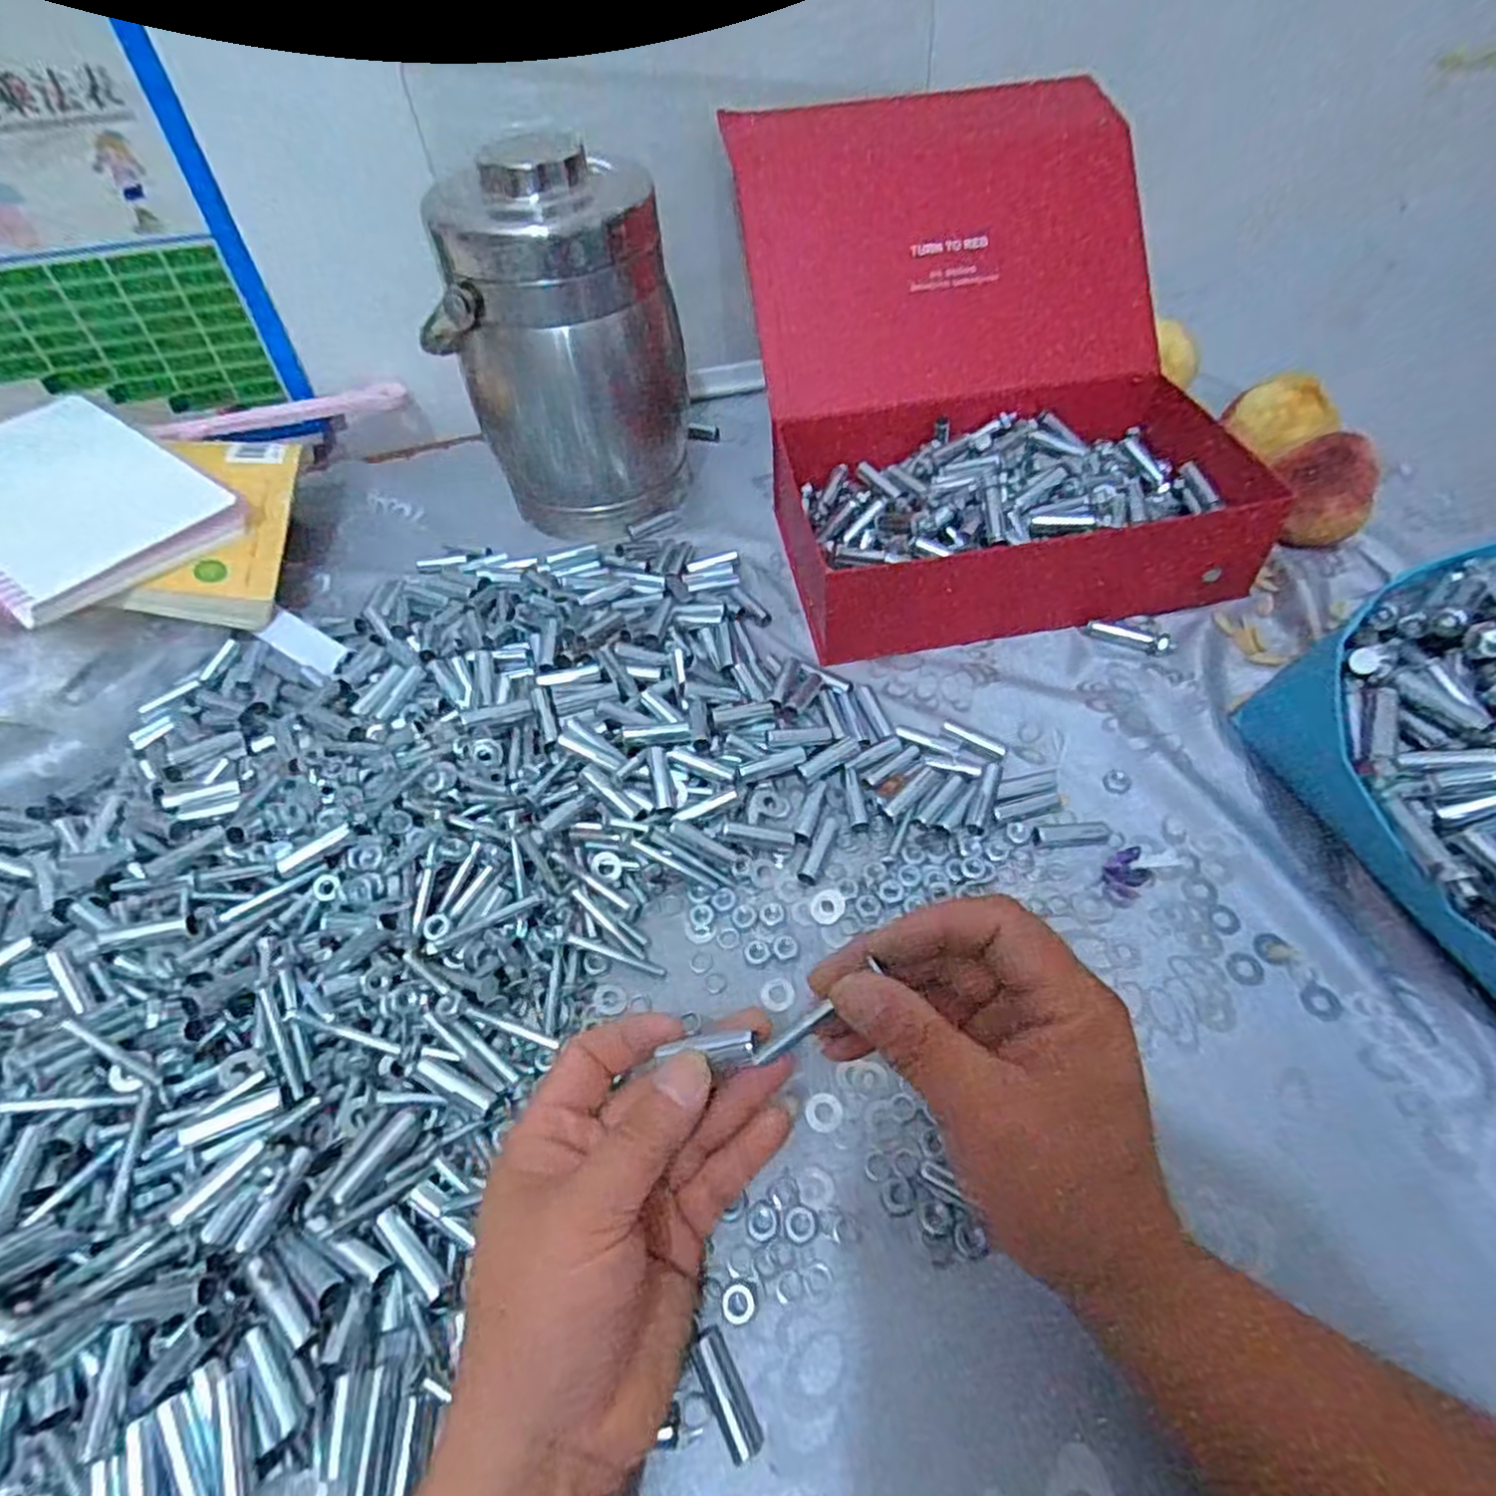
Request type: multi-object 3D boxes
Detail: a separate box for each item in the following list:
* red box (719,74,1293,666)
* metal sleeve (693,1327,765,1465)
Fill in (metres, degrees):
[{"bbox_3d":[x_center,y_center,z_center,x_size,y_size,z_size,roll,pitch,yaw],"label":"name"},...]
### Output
[{"bbox_3d":[0.164,-0.268,0.574,0.294,0.219,0.359,-9,52,-4],"label":"red box"},{"bbox_3d":[-0.008,0.235,0.285,0.012,0.010,0.040,-23,54,-14],"label":"metal sleeve"}]

